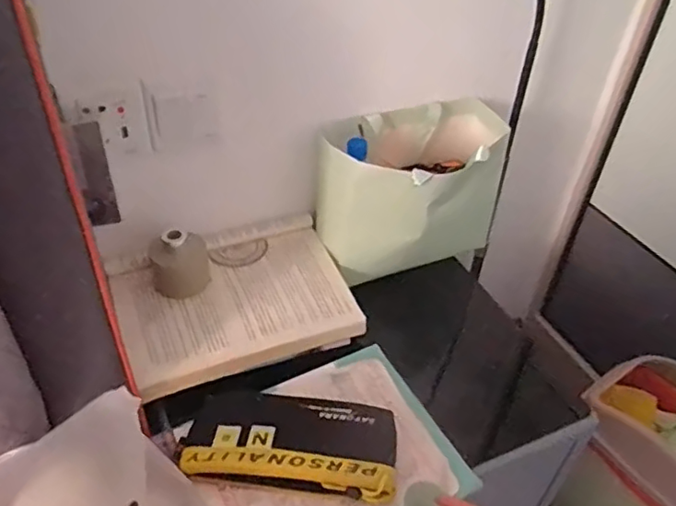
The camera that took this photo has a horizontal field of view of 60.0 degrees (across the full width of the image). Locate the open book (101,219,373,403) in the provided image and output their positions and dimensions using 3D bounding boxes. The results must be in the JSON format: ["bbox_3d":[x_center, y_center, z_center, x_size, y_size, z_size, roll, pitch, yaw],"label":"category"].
[{"bbox_3d":[-0.127,0.058,0.737,0.275,0.044,0.191,-15,44,-21],"label":"open book"}]

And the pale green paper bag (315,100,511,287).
[{"bbox_3d":[0.113,-0.081,0.816,0.276,0.190,0.152,-15,44,-21],"label":"pale green paper bag"}]

